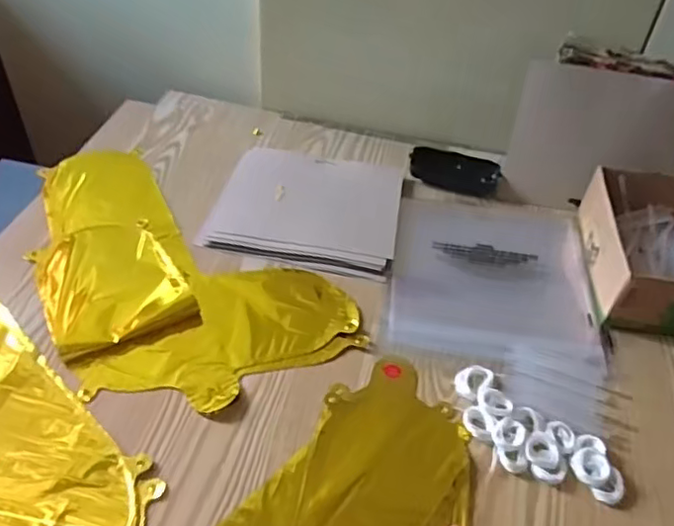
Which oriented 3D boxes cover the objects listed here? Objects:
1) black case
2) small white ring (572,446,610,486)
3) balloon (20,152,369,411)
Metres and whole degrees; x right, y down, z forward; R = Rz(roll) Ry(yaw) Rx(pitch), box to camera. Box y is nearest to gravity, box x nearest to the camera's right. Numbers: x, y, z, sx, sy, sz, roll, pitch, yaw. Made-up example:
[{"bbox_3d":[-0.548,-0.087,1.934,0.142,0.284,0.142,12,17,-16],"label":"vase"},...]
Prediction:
[{"bbox_3d":[0.146,-0.115,0.745,0.108,0.025,0.044,11,43,6],"label":"black case"},{"bbox_3d":[0.196,0.158,0.464,0.028,0.013,0.029,3,43,-3],"label":"small white ring"},{"bbox_3d":[-0.186,-0.012,0.610,0.231,0.011,0.395,-25,51,-29],"label":"balloon"}]

